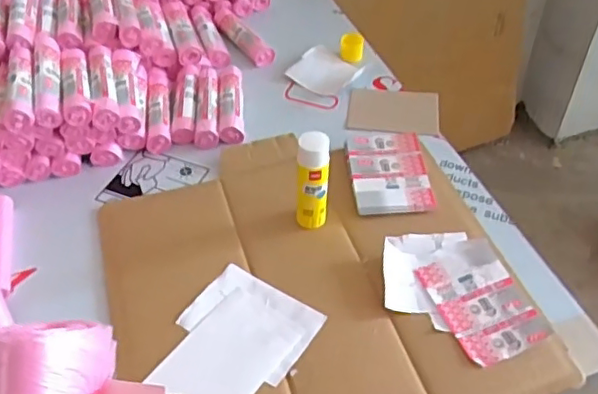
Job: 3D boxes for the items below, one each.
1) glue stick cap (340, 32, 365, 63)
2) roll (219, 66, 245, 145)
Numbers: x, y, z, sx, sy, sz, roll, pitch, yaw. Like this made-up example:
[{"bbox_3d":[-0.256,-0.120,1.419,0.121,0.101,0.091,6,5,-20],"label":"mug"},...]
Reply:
[{"bbox_3d":[0.072,-0.201,0.805,0.031,0.029,0.032,1,46,3],"label":"glue stick cap"},{"bbox_3d":[-0.081,-0.113,0.730,0.028,0.026,0.126,-4,46,-2],"label":"roll"}]

